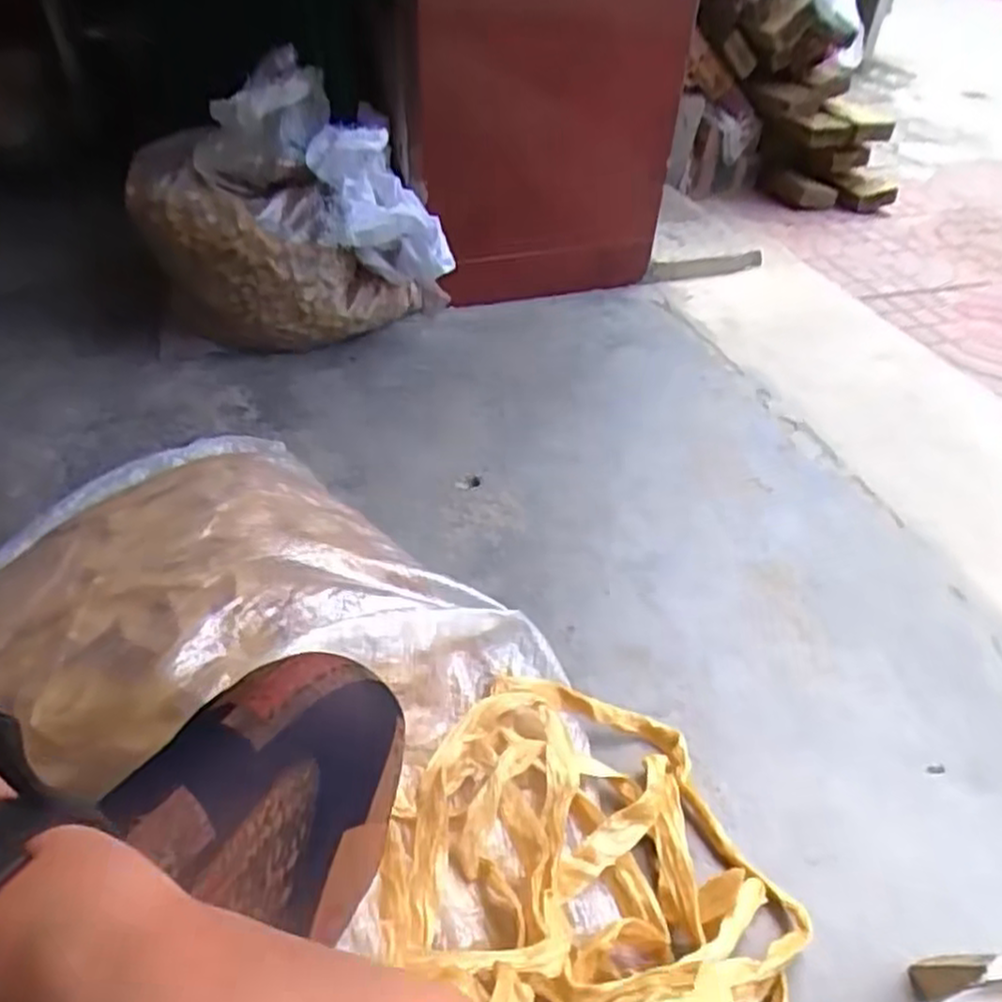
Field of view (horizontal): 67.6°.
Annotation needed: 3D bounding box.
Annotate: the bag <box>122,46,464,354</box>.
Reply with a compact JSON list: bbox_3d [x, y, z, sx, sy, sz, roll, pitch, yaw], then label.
[{"bbox_3d":[-0.359,-0.476,1.286,0.479,0.404,0.299,-16,46,-20],"label":"bag"}]

